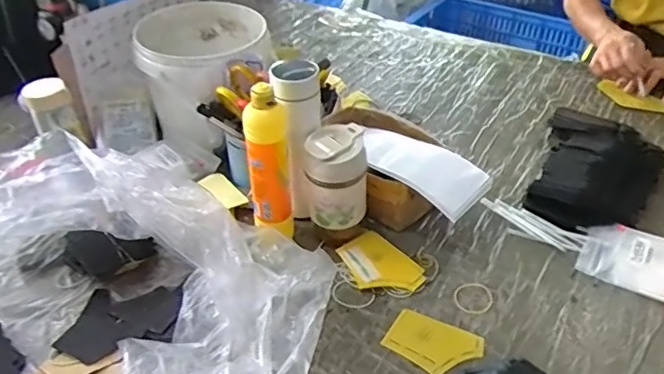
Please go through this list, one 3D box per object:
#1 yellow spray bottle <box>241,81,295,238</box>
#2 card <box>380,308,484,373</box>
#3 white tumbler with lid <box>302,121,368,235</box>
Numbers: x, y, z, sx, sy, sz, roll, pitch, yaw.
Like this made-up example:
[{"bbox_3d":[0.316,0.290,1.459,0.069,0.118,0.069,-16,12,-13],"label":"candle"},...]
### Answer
[{"bbox_3d":[-0.080,-0.025,0.717,0.056,0.210,0.050,-6,39,-6],"label":"yellow spray bottle"},{"bbox_3d":[0.118,0.184,0.659,0.104,0.004,0.073,21,44,25],"label":"card"},{"bbox_3d":[0.006,-0.001,0.755,0.081,0.149,0.075,2,39,3],"label":"white tumbler with lid"}]

